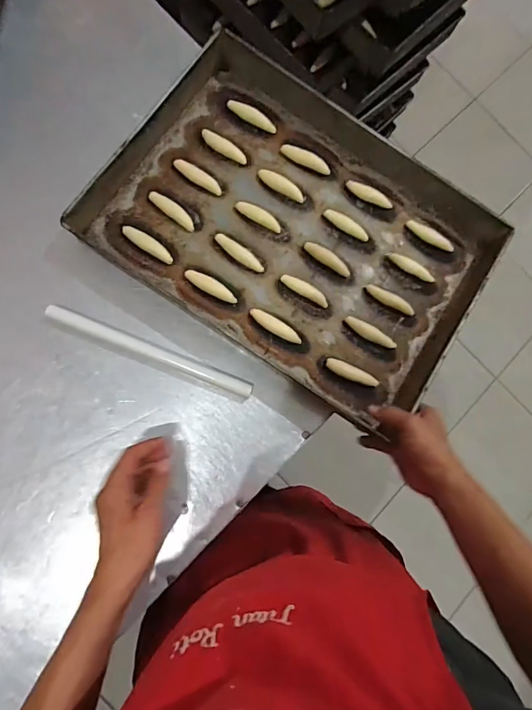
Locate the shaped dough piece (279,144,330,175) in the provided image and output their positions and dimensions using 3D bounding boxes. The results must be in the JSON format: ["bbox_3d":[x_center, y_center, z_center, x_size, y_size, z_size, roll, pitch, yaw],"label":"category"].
[{"bbox_3d":[0.059,-0.289,0.637,0.077,0.010,0.023,21,79,-5],"label":"shaped dough piece"}]

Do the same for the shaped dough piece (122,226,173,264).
[{"bbox_3d":[-0.165,-0.154,0.606,0.080,0.010,0.022,34,78,-2],"label":"shaped dough piece"}]

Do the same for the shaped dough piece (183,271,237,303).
[{"bbox_3d":[-0.075,-0.092,0.594,0.076,0.013,0.020,28,78,-3],"label":"shaped dough piece"}]

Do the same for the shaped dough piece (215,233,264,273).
[{"bbox_3d":[-0.036,-0.142,0.606,0.078,0.011,0.020,38,78,-1],"label":"shaped dough piece"}]

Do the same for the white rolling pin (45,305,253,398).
[{"bbox_3d":[-0.149,-0.004,0.573,0.276,0.026,0.023,23,79,-4],"label":"white rolling pin"}]

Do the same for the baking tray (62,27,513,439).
[{"bbox_3d":[0.061,-0.177,0.610,0.520,0.069,0.381,33,82,-1],"label":"baking tray"}]

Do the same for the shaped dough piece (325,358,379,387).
[{"bbox_3d":[0.121,0.025,0.602,0.077,0.011,0.020,21,79,-5],"label":"shaped dough piece"}]

